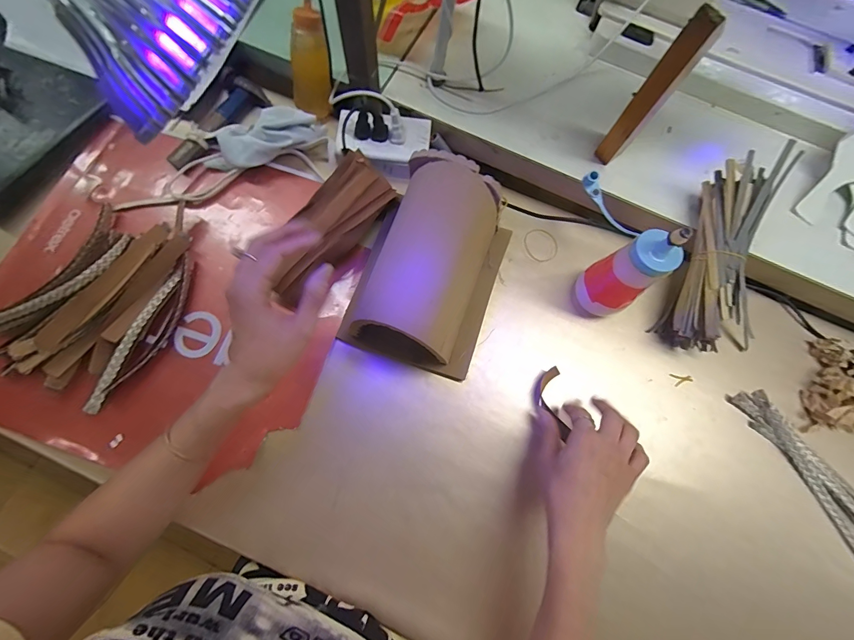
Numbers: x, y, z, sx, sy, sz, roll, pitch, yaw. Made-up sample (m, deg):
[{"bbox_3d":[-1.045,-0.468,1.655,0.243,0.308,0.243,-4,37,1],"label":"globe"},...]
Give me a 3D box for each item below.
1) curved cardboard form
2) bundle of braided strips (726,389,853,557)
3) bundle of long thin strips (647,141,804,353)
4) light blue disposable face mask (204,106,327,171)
[{"bbox_3d":[0.010,-0.057,0.413,0.143,0.101,0.213,17,75,2],"label":"curved cardboard form"},{"bbox_3d":[0.440,0.171,0.417,0.047,0.014,0.213,-32,79,-11],"label":"bundle of braided strips"},{"bbox_3d":[0.367,-0.073,0.428,0.107,0.066,0.235,16,95,3],"label":"bundle of long thin strips"},{"bbox_3d":[-0.212,-0.234,0.477,0.153,0.045,0.057,-22,77,-8],"label":"light blue disposable face mask"}]

